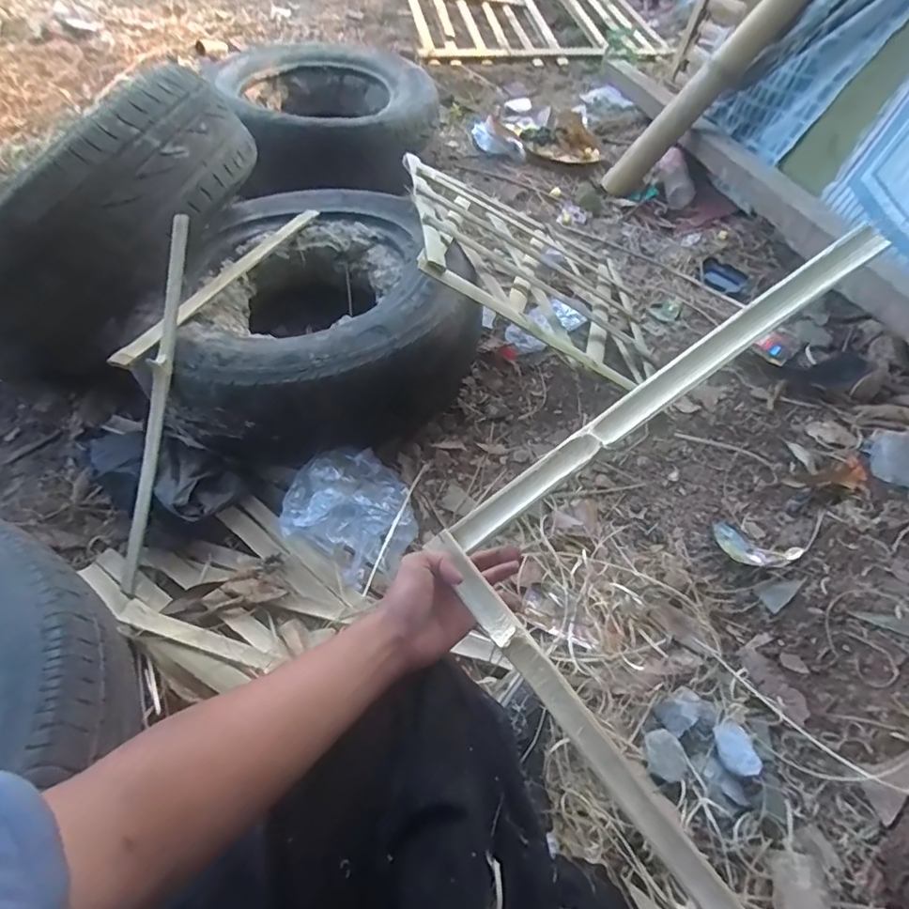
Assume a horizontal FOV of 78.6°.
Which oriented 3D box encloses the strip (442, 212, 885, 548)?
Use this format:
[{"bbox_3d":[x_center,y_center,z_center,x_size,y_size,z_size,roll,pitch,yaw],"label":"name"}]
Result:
[{"bbox_3d":[0.196,-0.064,0.506,0.475,0.010,0.029,-36,79,-1],"label":"strip"}]

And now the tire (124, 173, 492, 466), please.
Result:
[{"bbox_3d":[-0.212,-0.238,0.942,0.486,0.183,0.568,13,50,12],"label":"tire"}]

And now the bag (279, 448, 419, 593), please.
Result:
[{"bbox_3d":[-0.134,0.071,0.766,0.177,0.071,0.175,20,52,17],"label":"bag"}]

